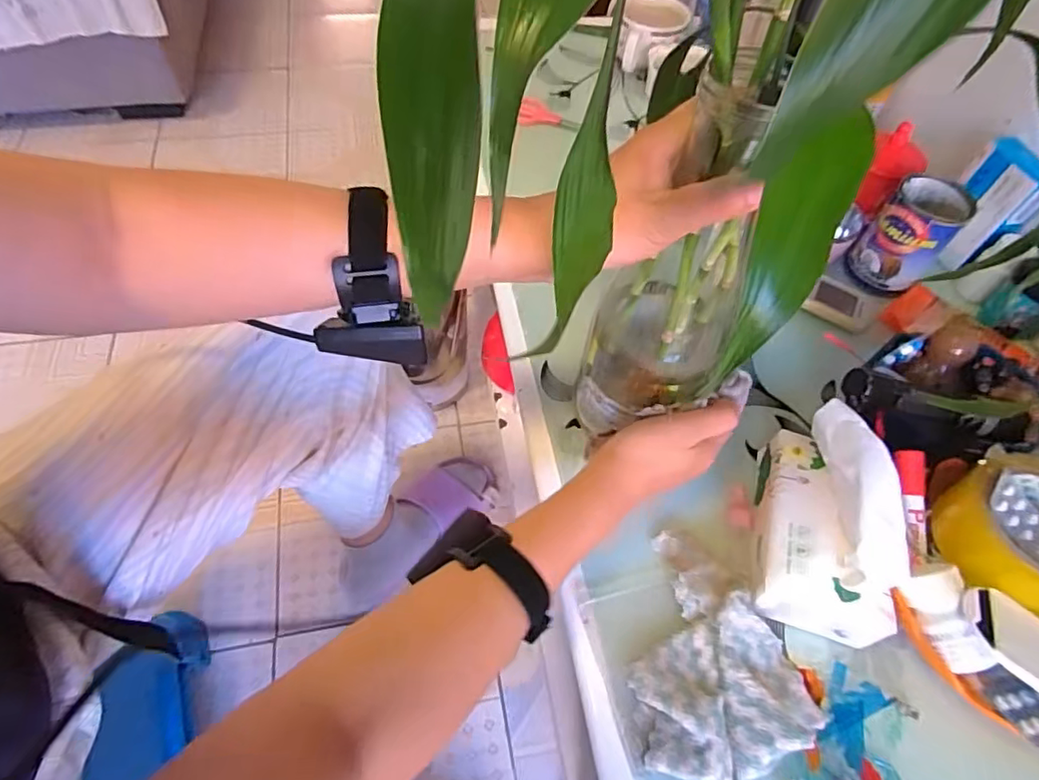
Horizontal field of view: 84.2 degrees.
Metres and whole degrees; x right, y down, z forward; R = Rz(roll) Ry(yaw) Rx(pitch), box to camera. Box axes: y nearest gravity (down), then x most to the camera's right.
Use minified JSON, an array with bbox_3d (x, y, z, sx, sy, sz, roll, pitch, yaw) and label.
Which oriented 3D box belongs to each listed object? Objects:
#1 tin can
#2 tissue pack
[{"bbox_3d":[0.409,-0.161,0.611,0.071,0.109,0.076,2,57,-3],"label":"tin can"},{"bbox_3d":[0.231,0.092,0.417,0.083,0.081,0.141,14,58,5],"label":"tissue pack"}]

